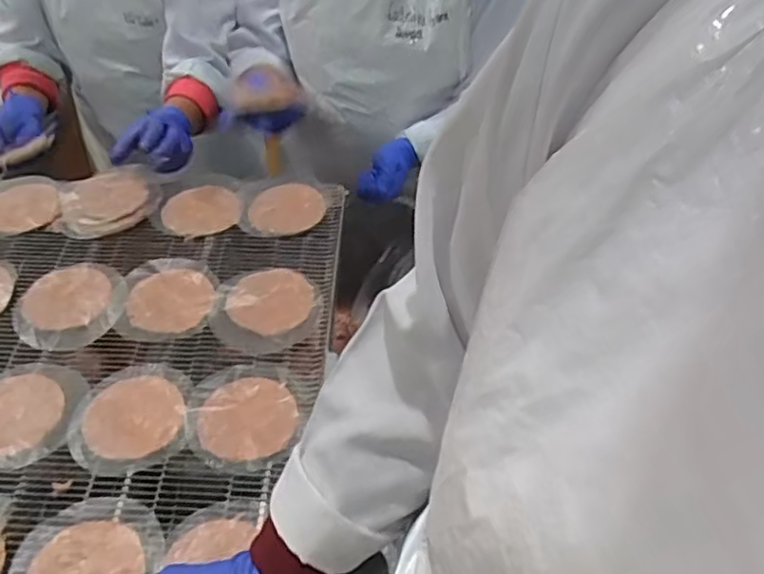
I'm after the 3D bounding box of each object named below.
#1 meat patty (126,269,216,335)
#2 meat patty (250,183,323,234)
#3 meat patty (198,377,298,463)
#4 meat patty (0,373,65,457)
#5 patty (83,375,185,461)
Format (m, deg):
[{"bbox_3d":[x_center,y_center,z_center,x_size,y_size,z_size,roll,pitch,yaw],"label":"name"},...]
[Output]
[{"bbox_3d":[-0.237,0.015,0.741,0.088,0.007,0.092,0,49,0],"label":"meat patty"},{"bbox_3d":[-0.120,-0.100,0.836,0.092,0.014,0.079,-7,49,-7],"label":"meat patty"},{"bbox_3d":[-0.131,0.127,0.647,0.092,0.009,0.086,0,49,0],"label":"meat patty"},{"bbox_3d":[-0.364,0.124,0.648,0.089,0.006,0.093,0,49,0],"label":"meat patty"},{"bbox_3d":[-0.244,0.125,0.649,0.093,0.008,0.088,0,49,0],"label":"patty"}]

